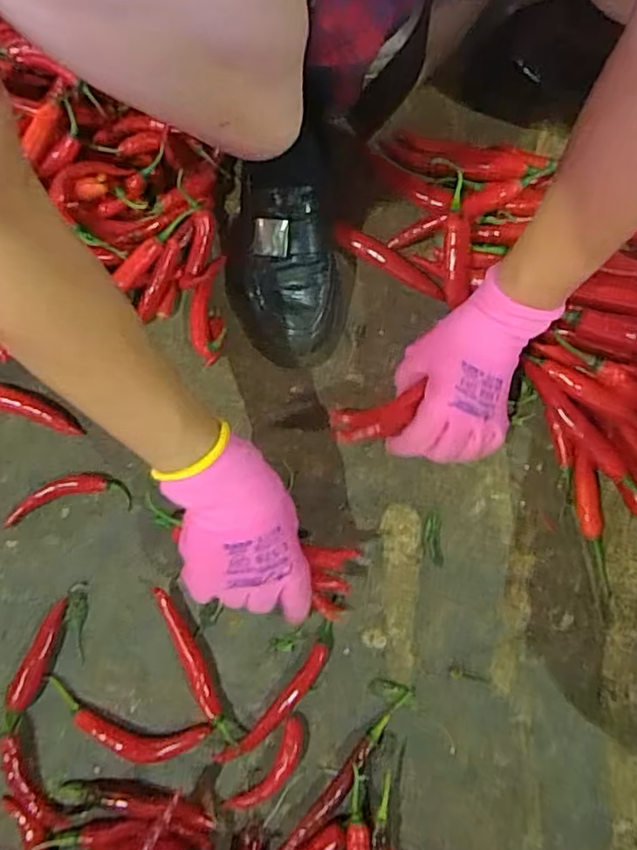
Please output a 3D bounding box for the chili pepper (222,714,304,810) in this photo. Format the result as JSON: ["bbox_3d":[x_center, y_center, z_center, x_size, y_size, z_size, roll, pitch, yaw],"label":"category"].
[{"bbox_3d":[-0.037,0.274,0.490,0.027,0.014,0.085,37,82,8],"label":"chili pepper"}]

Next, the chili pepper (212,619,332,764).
[{"bbox_3d":[-0.030,0.220,0.497,0.024,0.013,0.135,39,82,8],"label":"chili pepper"}]

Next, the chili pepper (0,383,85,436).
[{"bbox_3d":[-0.281,-0.024,0.546,0.146,0.030,0.025,15,79,4],"label":"chili pepper"}]

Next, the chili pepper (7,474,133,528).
[{"bbox_3d":[-0.219,0.062,0.532,0.109,0.014,0.036,-8,78,0],"label":"chili pepper"}]

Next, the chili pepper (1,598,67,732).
[{"bbox_3d":[-0.236,0.198,0.511,0.022,0.013,0.103,17,79,5],"label":"chili pepper"}]

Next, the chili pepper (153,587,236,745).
[{"bbox_3d":[-0.103,0.196,0.503,0.017,0.016,0.133,-25,79,-4],"label":"chili pepper"}]

